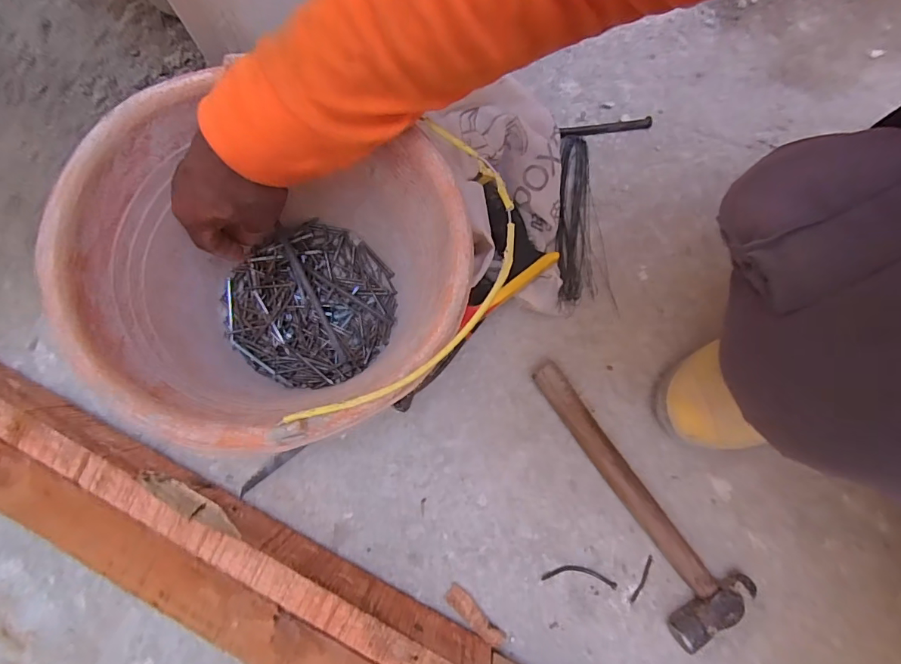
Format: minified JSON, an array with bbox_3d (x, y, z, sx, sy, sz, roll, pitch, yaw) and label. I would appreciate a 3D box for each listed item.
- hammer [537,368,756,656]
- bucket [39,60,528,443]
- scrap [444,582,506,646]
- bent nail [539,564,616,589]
[{"bbox_3d":[0.177,0.152,0.460,0.081,0.030,0.280,-30,78,-8],"label":"hammer"},{"bbox_3d":[-0.126,-0.028,0.406,0.270,0.222,0.245,9,75,1],"label":"bucket"},{"bbox_3d":[0.023,0.265,0.430,0.064,0.008,0.018,43,78,10],"label":"scrap"},{"bbox_3d":[0.126,0.237,0.450,0.072,0.004,0.016,8,75,1],"label":"bent nail"}]

